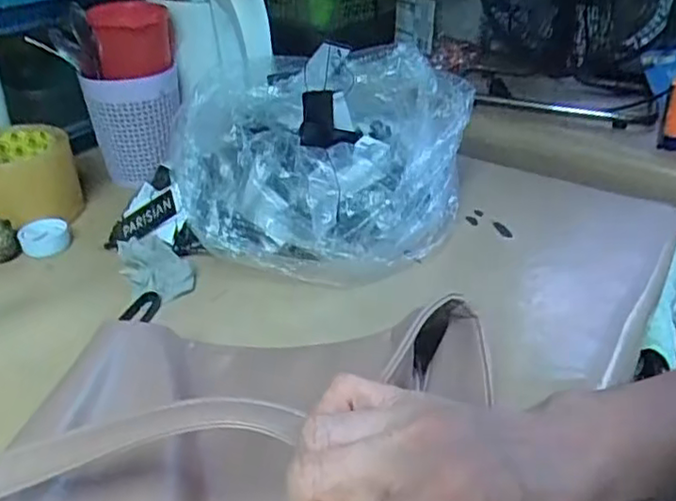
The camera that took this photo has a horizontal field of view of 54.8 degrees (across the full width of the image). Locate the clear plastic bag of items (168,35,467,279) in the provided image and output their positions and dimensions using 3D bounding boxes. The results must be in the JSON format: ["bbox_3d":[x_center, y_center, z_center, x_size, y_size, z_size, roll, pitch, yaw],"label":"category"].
[{"bbox_3d":[-0.017,-0.076,0.576,0.237,0.141,0.211,10,34,15],"label":"clear plastic bag of items"}]

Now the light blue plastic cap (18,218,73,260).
[{"bbox_3d":[-0.263,-0.010,0.586,0.042,0.021,0.036,-12,35,-19],"label":"light blue plastic cap"}]

